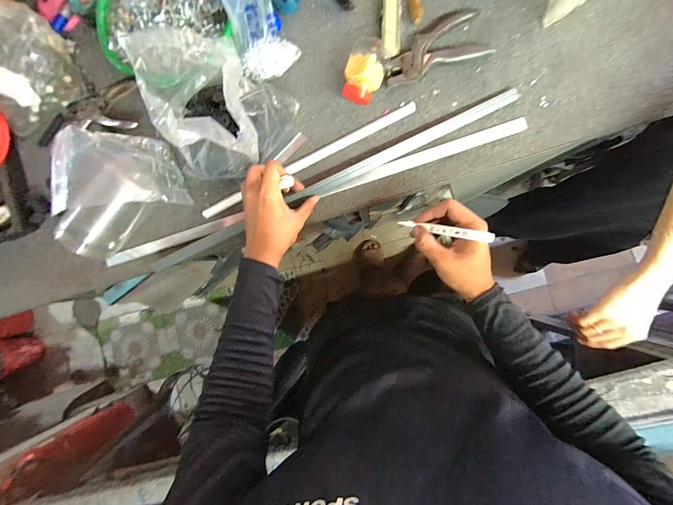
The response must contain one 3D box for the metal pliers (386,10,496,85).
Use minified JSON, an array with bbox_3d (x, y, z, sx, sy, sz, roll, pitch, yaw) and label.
[{"bbox_3d":[0.154,-0.334,0.458,0.166,0.025,0.092,-20,86,5],"label":"metal pliers"}]

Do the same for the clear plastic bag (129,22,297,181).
[{"bbox_3d":[-0.161,-0.192,0.405,0.162,0.189,0.137,-1,87,6],"label":"clear plastic bag"}]

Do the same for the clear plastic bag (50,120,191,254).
[{"bbox_3d":[-0.377,-0.114,0.470,0.192,0.101,0.163,-27,85,4],"label":"clear plastic bag"}]

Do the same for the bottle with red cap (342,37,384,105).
[{"bbox_3d":[0.045,-0.289,0.460,0.061,0.057,0.092,14,89,7],"label":"bottle with red cap"}]

